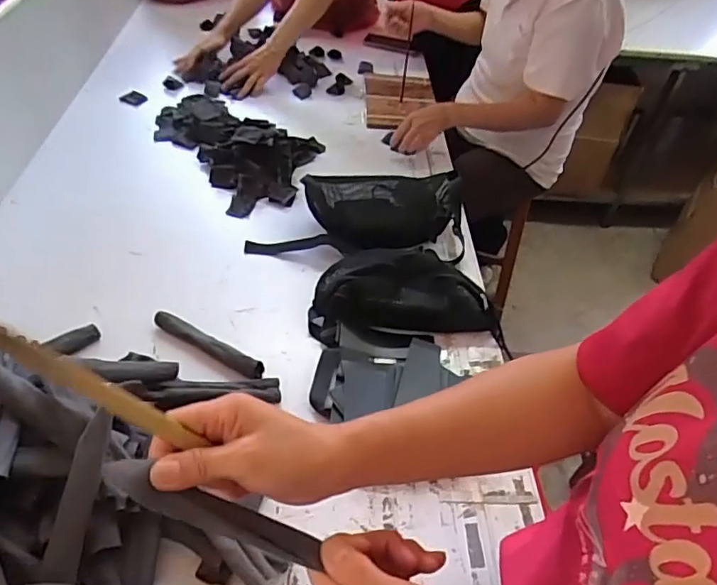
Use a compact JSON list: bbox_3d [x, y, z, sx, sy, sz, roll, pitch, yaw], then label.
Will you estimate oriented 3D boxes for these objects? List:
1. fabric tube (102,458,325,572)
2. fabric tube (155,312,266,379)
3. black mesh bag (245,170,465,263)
[{"bbox_3d":[-0.093,0.144,0.362,0.146,0.016,0.024,28,44,-13],"label":"fabric tube"},{"bbox_3d":[-0.220,0.075,0.816,0.189,0.023,0.029,25,47,17],"label":"fabric tube"},{"bbox_3d":[-0.003,-0.140,1.018,0.389,0.074,0.168,-1,45,-8],"label":"black mesh bag"}]

